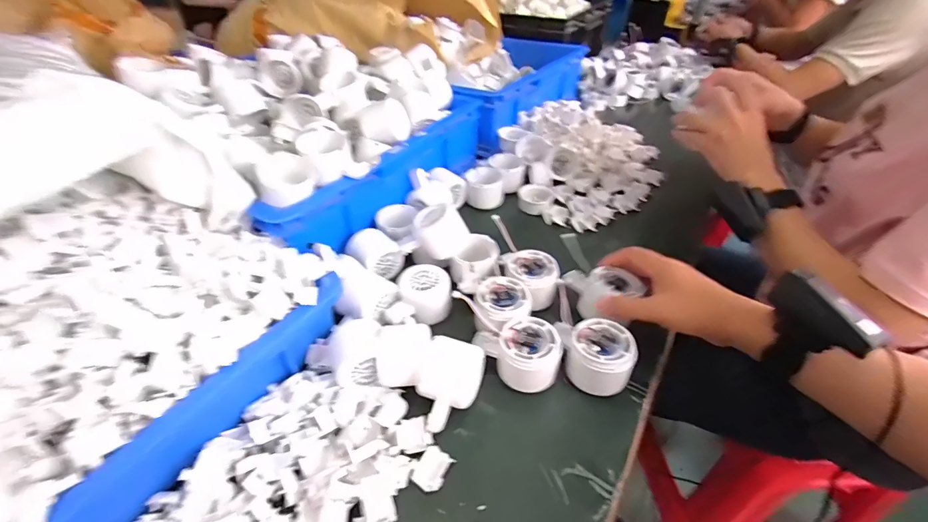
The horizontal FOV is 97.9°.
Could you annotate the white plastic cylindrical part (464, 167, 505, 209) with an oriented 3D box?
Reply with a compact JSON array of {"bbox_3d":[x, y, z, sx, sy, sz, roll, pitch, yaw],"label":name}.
[{"bbox_3d":[0.033,-0.117,0.651,0.061,0.037,0.051,-2,41,-2],"label":"white plastic cylindrical part"}]

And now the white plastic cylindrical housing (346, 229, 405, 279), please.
[{"bbox_3d":[-0.112,-0.008,0.511,0.057,0.042,0.054,30,49,28],"label":"white plastic cylindrical housing"}]

